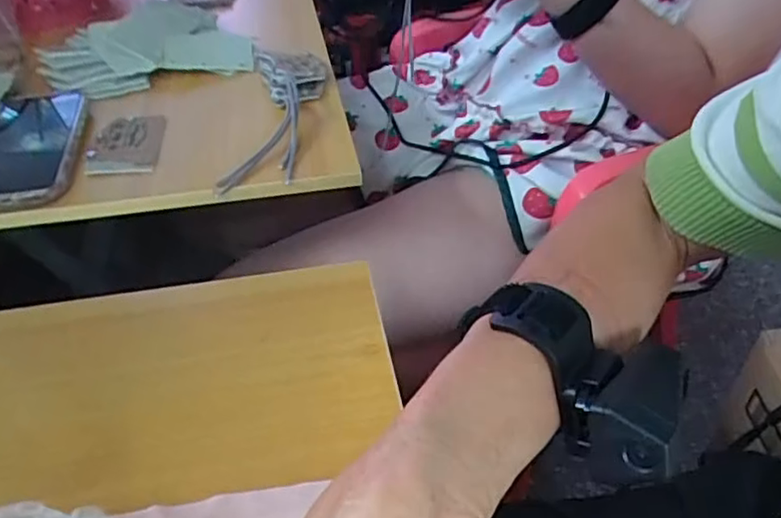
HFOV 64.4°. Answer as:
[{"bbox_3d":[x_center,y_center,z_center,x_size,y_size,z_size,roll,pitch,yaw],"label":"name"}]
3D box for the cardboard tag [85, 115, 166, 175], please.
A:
[{"bbox_3d":[-0.220,-0.096,0.519,0.053,0.009,0.081,-5,40,-4],"label":"cardboard tag"}]

